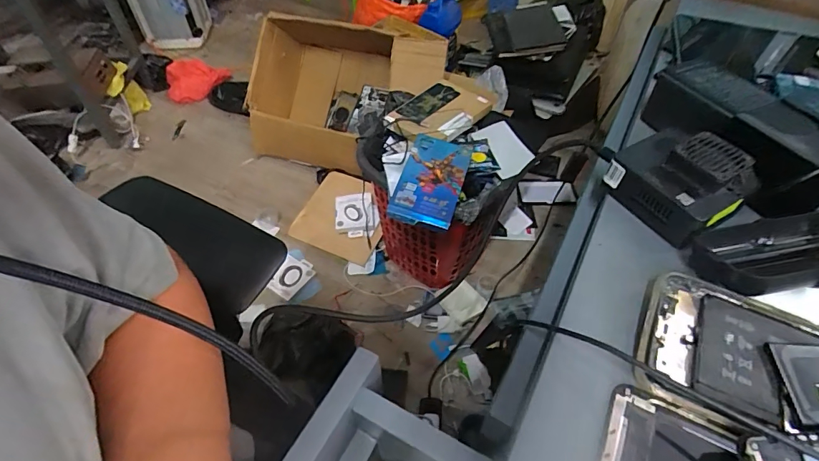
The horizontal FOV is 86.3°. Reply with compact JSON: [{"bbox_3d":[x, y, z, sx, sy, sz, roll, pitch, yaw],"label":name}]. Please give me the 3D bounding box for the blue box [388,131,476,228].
[{"bbox_3d":[0.042,-0.096,0.831,0.114,0.027,0.200,16,59,8],"label":"blue box"}]

